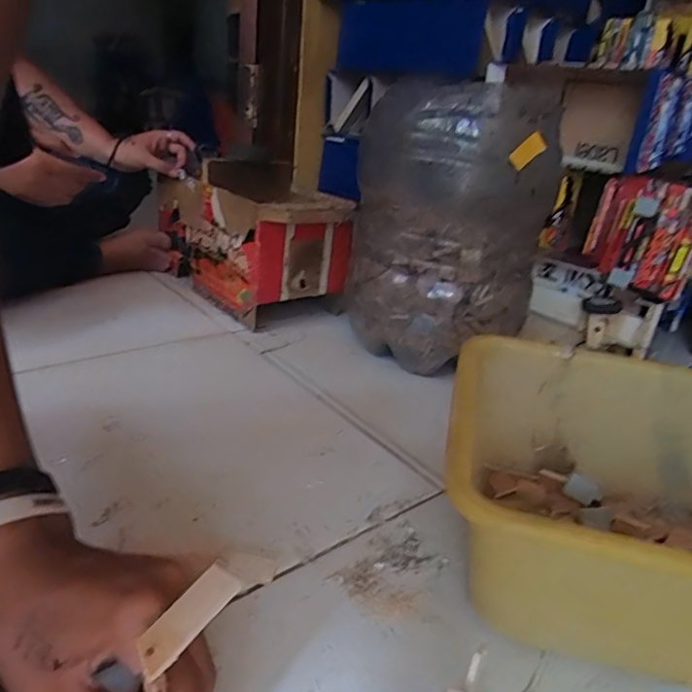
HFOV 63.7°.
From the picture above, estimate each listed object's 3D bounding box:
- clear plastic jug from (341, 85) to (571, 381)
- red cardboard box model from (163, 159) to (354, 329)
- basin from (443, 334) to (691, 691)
[{"bbox_3d":[0.120,-0.151,0.727,0.226,0.331,0.248,4,23,-3],"label":"clear plastic jug"},{"bbox_3d":[-0.148,-0.166,0.889,0.171,0.181,0.365,-13,30,-37],"label":"red cardboard box model"},{"bbox_3d":[0.220,0.108,0.415,0.284,0.124,0.284,5,24,-2],"label":"basin"}]

